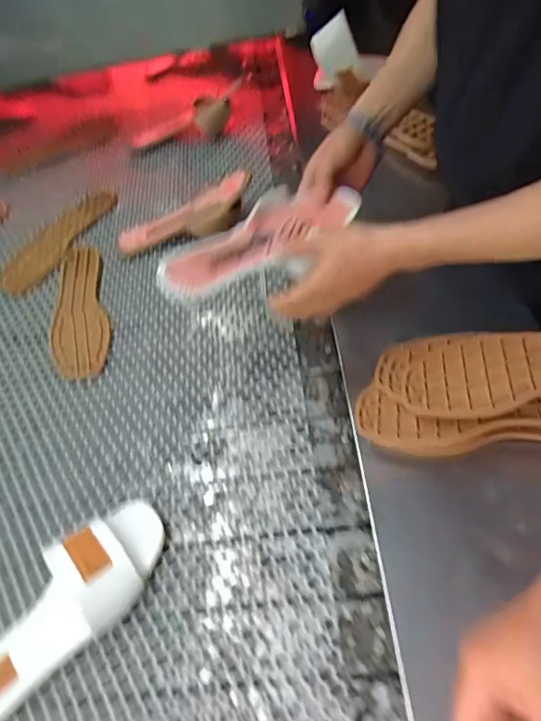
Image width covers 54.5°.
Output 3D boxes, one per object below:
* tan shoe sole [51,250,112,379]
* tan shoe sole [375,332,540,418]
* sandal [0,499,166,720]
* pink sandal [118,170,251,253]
[{"bbox_3d":[-0.288,-0.079,0.783,0.083,0.008,0.249,-13,54,-10],"label":"tan shoe sole"},{"bbox_3d":[0.247,0.007,0.516,0.274,0.023,0.098,-8,51,18],"label":"tan shoe sole"},{"bbox_3d":[-0.210,0.241,0.513,0.104,0.066,0.252,33,60,23],"label":"sandal"},{"bbox_3d":[-0.134,-0.223,0.834,0.229,0.049,0.056,-21,53,9],"label":"pink sandal"}]

